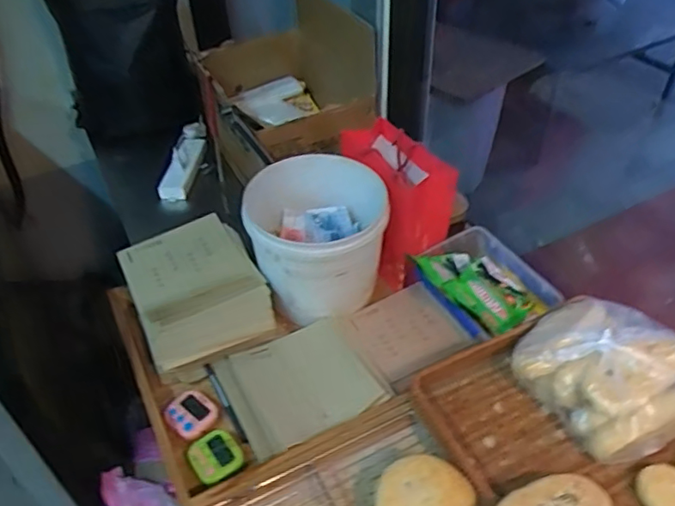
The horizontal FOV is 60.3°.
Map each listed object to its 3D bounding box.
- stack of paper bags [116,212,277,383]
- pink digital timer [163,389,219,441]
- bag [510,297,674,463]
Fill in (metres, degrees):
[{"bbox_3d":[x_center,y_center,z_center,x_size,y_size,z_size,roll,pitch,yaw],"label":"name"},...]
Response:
[{"bbox_3d":[-0.225,0.056,0.919,0.185,0.082,0.256,-20,45,-19],"label":"stack of paper bags"},{"bbox_3d":[-0.201,0.222,0.801,0.062,0.012,0.065,-32,50,-29],"label":"pink digital timer"},{"bbox_3d":[0.327,0.149,0.716,0.161,0.102,0.192,-26,48,-24],"label":"bag"}]

